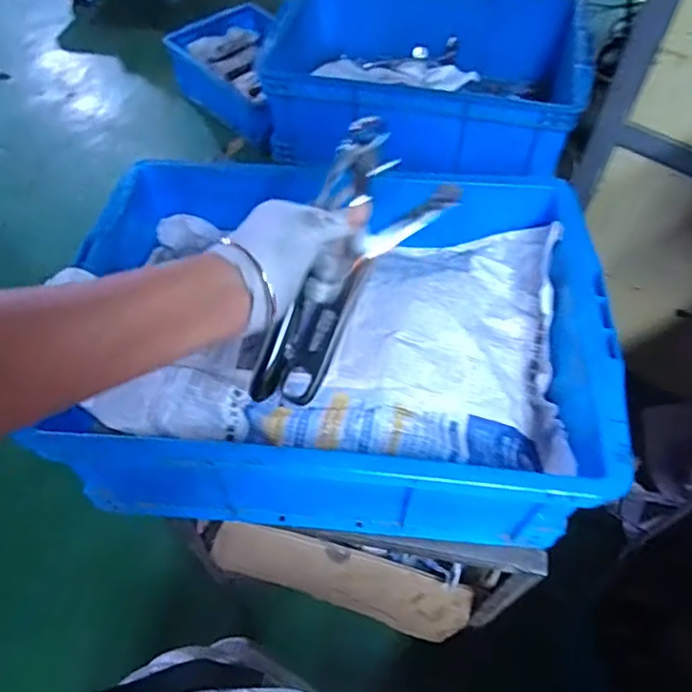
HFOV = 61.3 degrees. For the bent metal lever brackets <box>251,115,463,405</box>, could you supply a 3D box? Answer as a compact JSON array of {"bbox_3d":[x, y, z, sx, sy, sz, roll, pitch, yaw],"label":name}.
[{"bbox_3d":[0.001,-0.048,0.410,0.074,0.061,0.202,28,100,18],"label":"bent metal lever brackets"}]

